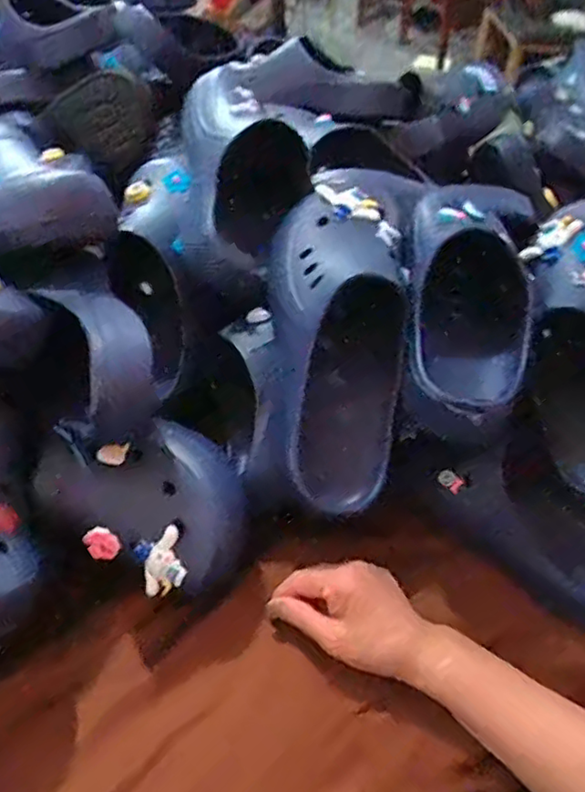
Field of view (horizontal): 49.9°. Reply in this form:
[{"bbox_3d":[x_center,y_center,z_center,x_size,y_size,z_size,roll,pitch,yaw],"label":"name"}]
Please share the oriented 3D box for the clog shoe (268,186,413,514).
[{"bbox_3d":[0.036,-0.053,0.503,0.106,0.088,0.275,0,75,-2],"label":"clog shoe"}]

